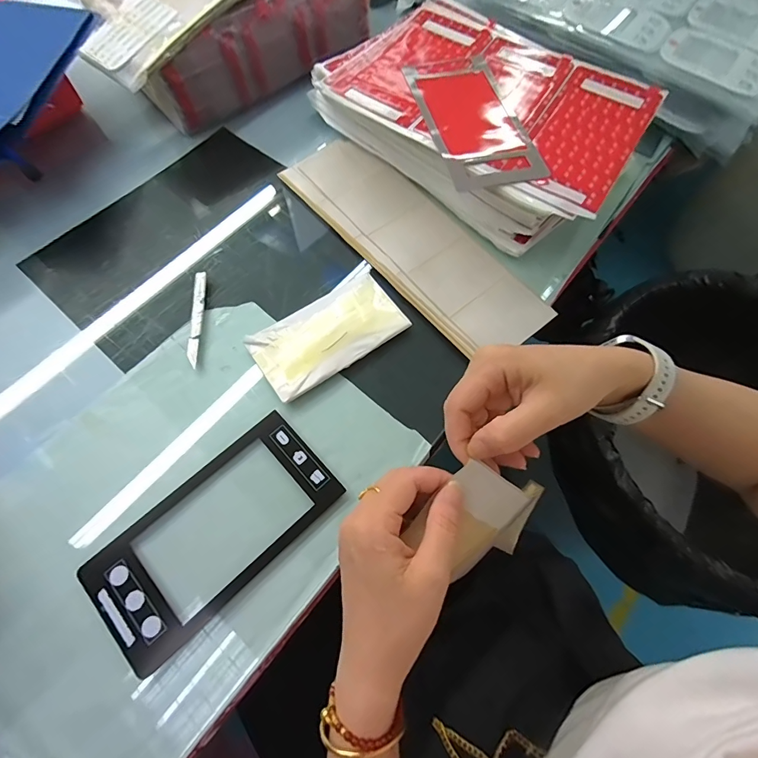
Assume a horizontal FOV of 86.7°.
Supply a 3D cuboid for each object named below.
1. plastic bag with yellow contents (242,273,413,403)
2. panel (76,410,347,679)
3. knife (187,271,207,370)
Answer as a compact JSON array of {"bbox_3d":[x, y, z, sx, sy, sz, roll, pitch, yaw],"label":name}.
[{"bbox_3d":[-0.049,-0.046,0.399,0.147,0.010,0.079,-33,72,-13],"label":"plastic bag with yellow contents"},{"bbox_3d":[-0.135,0.123,0.331,0.197,0.007,0.100,-41,74,-16],"label":"panel"},{"bbox_3d":[-0.184,-0.061,0.406,0.012,0.010,0.104,-3,68,-2],"label":"knife"}]

